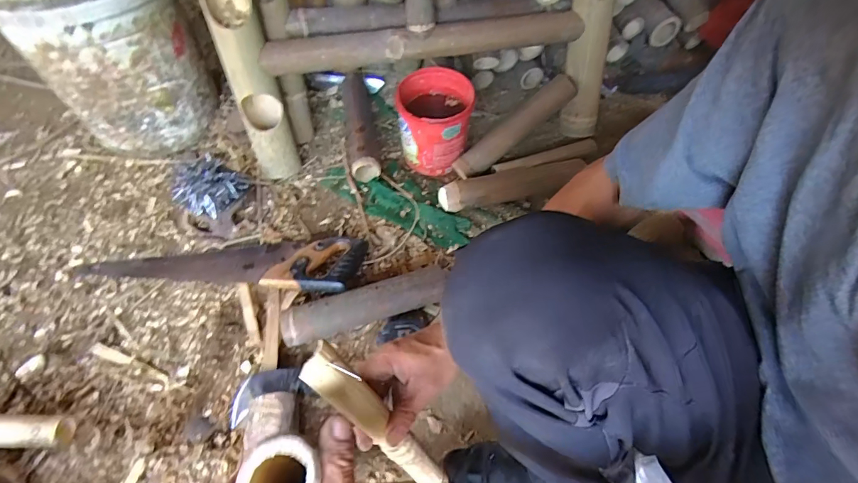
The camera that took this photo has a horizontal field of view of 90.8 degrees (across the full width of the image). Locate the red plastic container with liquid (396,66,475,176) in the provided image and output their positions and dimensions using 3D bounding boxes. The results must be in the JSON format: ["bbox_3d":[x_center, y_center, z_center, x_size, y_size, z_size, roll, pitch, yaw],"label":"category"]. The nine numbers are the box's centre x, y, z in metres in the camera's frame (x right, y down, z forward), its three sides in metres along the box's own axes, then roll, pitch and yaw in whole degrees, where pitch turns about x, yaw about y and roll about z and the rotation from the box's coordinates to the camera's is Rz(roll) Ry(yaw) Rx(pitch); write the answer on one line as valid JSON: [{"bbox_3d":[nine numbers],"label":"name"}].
[{"bbox_3d":[0.009,-0.229,0.839,0.135,0.157,0.147,0,56,0],"label":"red plastic container with liquid"}]

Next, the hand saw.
[{"bbox_3d":[-0.357,0.036,0.739,0.486,0.030,0.116,0,41,6],"label":"hand saw"}]

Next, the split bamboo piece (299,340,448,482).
[{"bbox_3d":[-0.035,0.186,0.401,0.023,0.280,0.029,12,52,38],"label":"split bamboo piece"}]

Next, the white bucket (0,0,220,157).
[{"bbox_3d":[-0.593,-0.375,0.796,0.274,0.380,0.274,0,56,0],"label":"white bucket"}]

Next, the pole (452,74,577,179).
[{"bbox_3d":[0.176,-0.228,0.850,0.295,0.060,0.049,-39,64,-4],"label":"pole"}]

